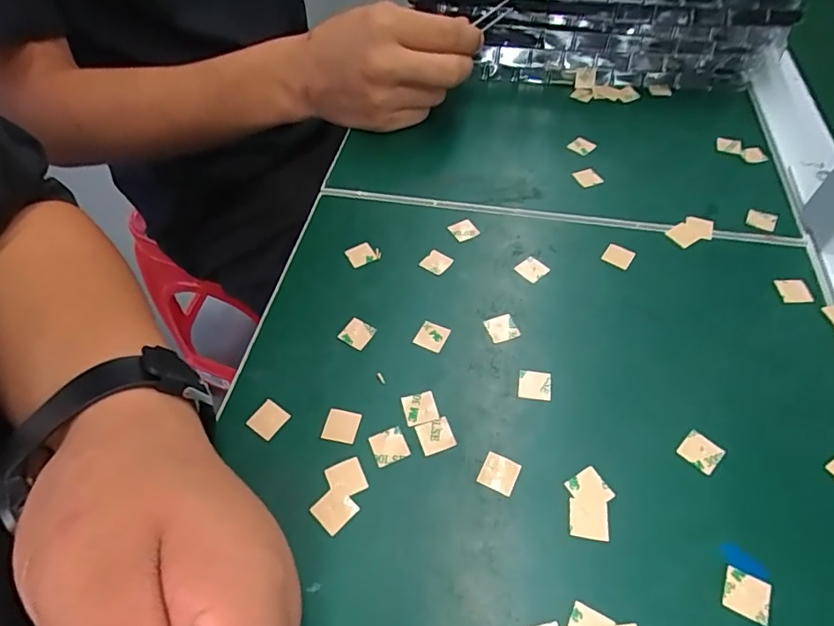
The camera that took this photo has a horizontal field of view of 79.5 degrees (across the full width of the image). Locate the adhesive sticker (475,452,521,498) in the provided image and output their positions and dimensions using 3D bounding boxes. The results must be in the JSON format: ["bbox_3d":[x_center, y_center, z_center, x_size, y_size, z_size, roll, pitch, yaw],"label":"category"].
[{"bbox_3d":[0.036,0.070,0.219,0.015,0.004,0.015,20,57,20],"label":"adhesive sticker"}]

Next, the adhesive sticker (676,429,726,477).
[{"bbox_3d":[0.126,0.061,0.222,0.016,0.004,0.015,36,62,26],"label":"adhesive sticker"}]

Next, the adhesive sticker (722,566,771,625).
[{"bbox_3d":[0.124,0.106,0.189,0.016,0.004,0.015,21,60,16],"label":"adhesive sticker"}]

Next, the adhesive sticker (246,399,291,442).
[{"bbox_3d":[-0.071,0.051,0.238,0.015,0.004,0.015,33,67,12],"label":"adhesive sticker"}]

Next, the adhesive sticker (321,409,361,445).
[{"bbox_3d":[-0.035,0.053,0.235,0.015,0.004,0.015,12,56,4],"label":"adhesive sticker"}]

